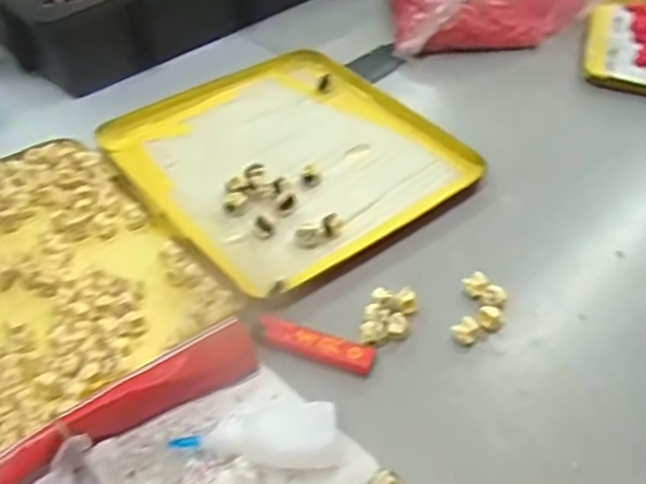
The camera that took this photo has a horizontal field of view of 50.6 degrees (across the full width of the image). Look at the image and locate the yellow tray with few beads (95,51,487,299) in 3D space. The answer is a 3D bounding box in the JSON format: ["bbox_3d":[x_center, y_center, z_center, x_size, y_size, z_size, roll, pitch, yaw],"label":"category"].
[{"bbox_3d":[-0.033,-0.078,0.571,0.238,0.023,0.254,-29,56,-29],"label":"yellow tray with few beads"}]

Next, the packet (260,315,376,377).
[{"bbox_3d":[-0.005,0.063,0.426,0.074,0.008,0.020,18,48,11],"label":"packet"}]

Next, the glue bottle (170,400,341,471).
[{"bbox_3d":[-0.034,0.108,0.369,0.086,0.019,0.032,-6,48,-11],"label":"glue bottle"}]

